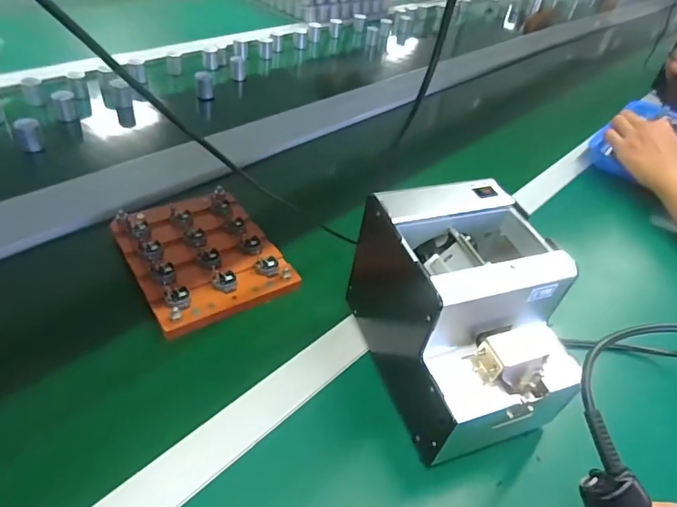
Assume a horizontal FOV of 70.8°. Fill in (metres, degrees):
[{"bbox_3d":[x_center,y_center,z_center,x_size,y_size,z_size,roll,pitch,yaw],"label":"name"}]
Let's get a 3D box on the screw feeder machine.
[{"bbox_3d":[0.104,0.051,0.404,0.135,0.139,0.180,-9,49,-20],"label":"screw feeder machine"}]

